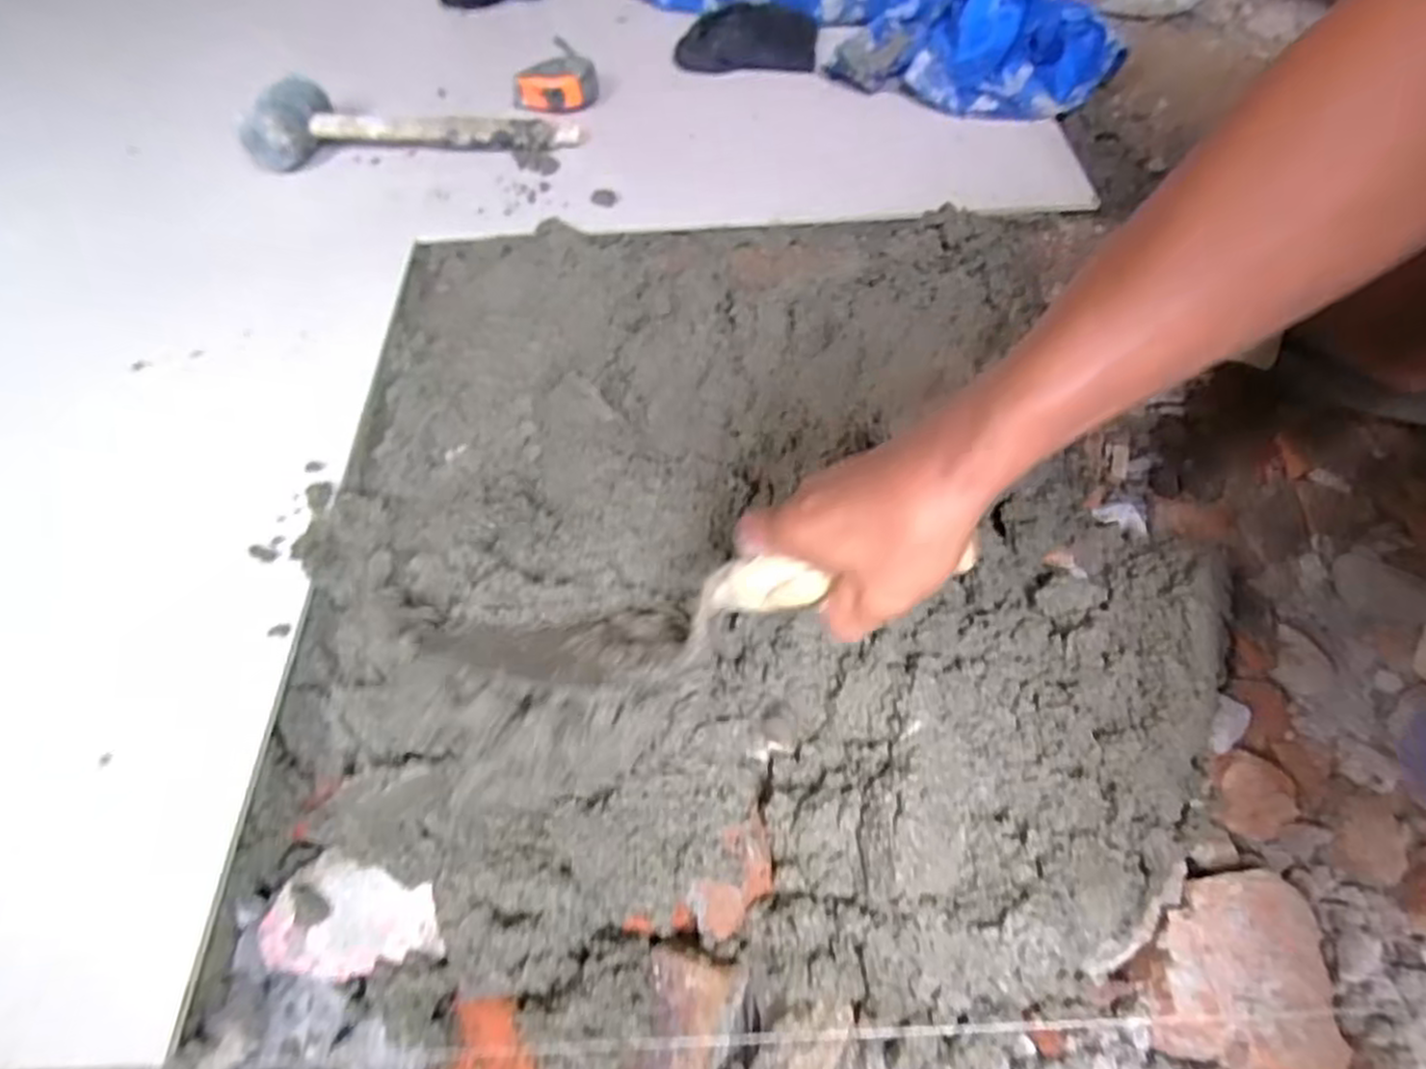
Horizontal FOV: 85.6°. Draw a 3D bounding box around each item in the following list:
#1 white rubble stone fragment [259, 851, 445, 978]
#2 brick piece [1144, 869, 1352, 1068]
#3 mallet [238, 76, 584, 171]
[{"bbox_3d":[-0.185,0.197,0.394,0.090,0.021,0.053,6,58,4],"label":"white rubble stone fragment"},{"bbox_3d":[0.253,0.213,0.373,0.081,0.027,0.090,2,56,4],"label":"brick piece"},{"bbox_3d":[-0.285,-0.394,0.731,0.308,0.054,0.065,-4,56,-1],"label":"mallet"}]

